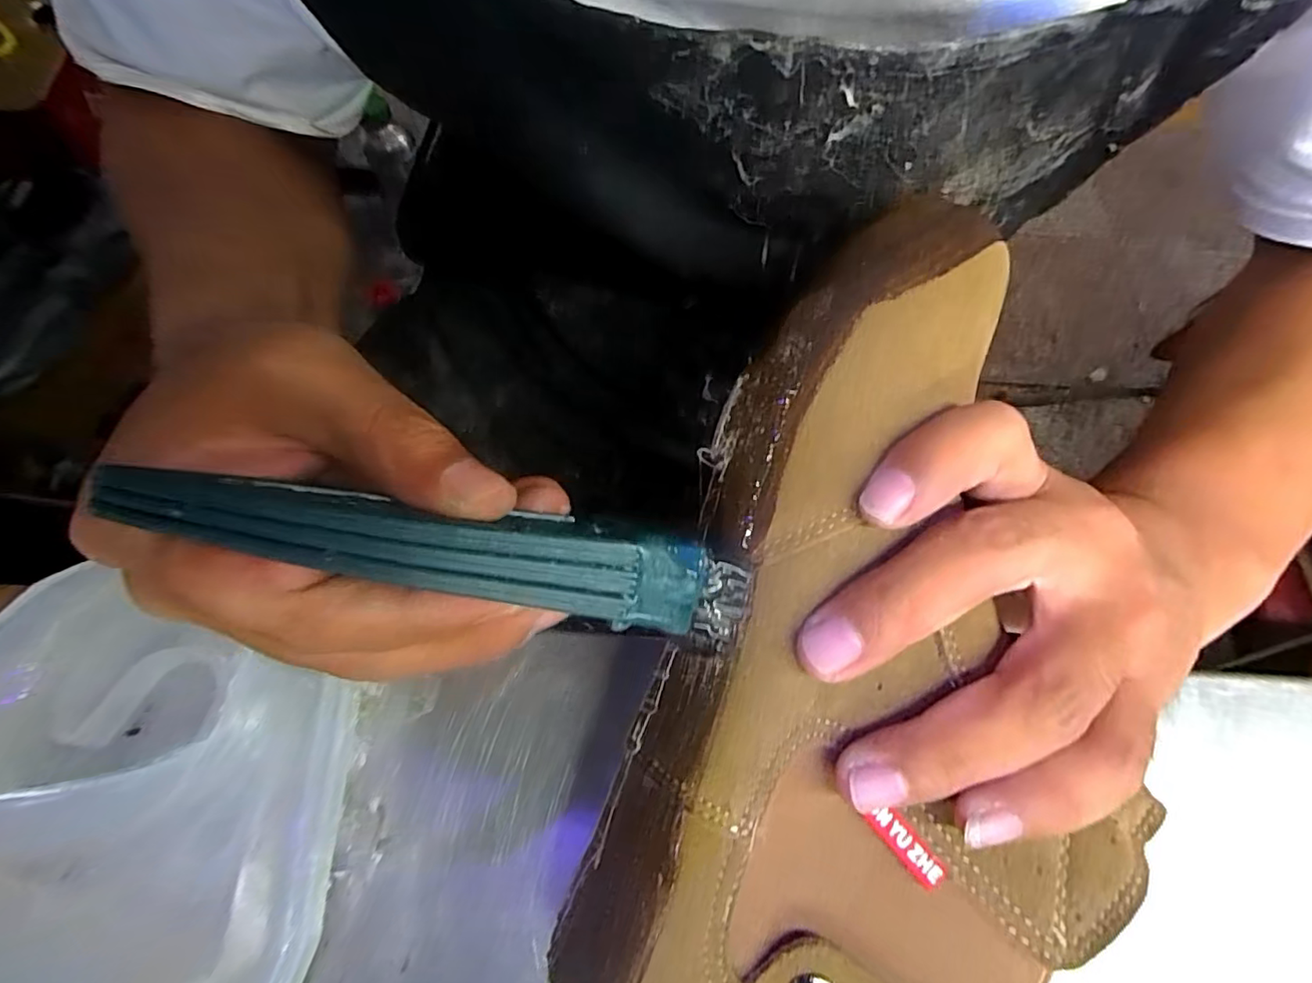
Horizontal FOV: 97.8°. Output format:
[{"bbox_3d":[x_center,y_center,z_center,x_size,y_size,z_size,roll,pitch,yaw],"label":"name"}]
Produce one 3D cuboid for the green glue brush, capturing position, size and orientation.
[{"bbox_3d":[-0.041,0.014,0.129,0.133,0.019,0.019,13,67,-13],"label":"green glue brush"}]

